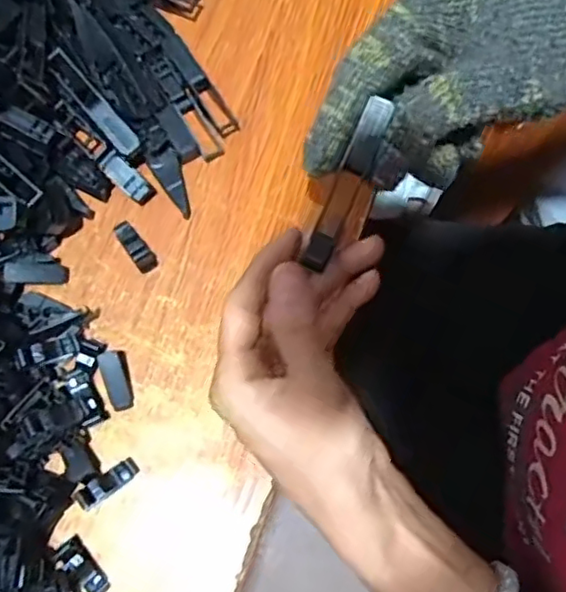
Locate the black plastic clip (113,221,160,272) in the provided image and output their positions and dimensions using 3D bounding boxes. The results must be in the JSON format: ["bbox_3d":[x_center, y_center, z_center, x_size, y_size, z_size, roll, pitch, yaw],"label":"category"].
[{"bbox_3d":[-0.080,-0.028,0.334,0.011,0.012,0.031,-35,78,-10],"label":"black plastic clip"}]

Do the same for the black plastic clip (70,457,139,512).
[{"bbox_3d":[-0.085,0.090,0.300,0.031,0.005,0.011,-31,76,-34],"label":"black plastic clip"}]

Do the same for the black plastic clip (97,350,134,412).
[{"bbox_3d":[-0.083,0.042,0.313,0.012,0.011,0.030,-16,75,-6],"label":"black plastic clip"}]

